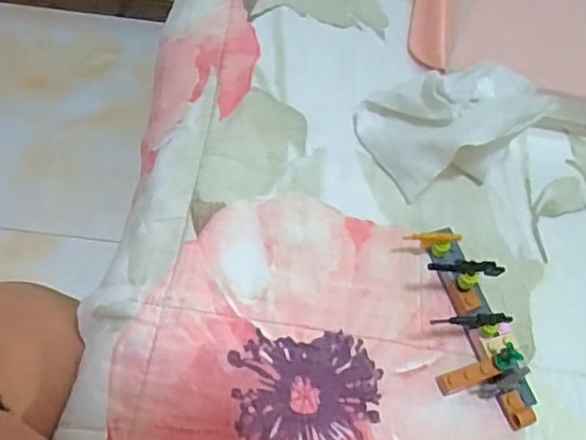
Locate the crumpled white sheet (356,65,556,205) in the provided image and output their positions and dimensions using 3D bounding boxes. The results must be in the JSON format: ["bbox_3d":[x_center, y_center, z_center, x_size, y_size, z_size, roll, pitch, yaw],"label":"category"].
[{"bbox_3d":[0.083,-0.056,0.330,0.079,0.050,0.061,-17,63,-13],"label":"crumpled white sheet"}]

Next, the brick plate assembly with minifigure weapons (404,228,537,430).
[{"bbox_3d":[0.082,0.047,0.280,0.040,0.035,0.094,-16,63,-13],"label":"brick plate assembly with minifigure weapons"}]

